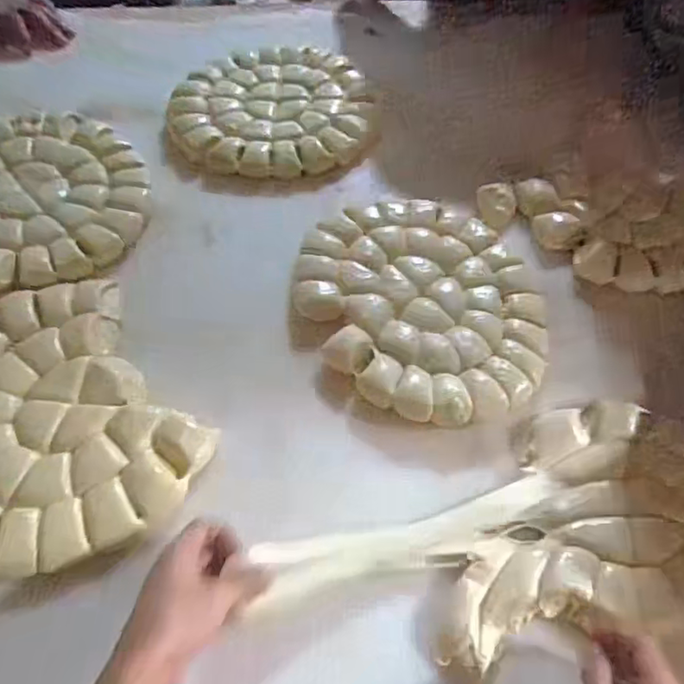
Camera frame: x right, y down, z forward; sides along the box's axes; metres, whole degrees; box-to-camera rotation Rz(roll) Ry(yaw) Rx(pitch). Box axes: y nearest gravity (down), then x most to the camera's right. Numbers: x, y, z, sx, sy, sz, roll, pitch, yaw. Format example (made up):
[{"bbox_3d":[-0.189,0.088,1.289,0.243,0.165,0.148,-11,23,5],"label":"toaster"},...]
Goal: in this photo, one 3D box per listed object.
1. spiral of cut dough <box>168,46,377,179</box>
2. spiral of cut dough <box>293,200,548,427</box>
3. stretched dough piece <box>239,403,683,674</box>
[{"bbox_3d":[-0.091,-0.311,0.787,0.259,0.033,0.251,-6,57,-6],"label":"spiral of cut dough"},{"bbox_3d":[0.089,-0.042,0.618,0.239,0.033,0.280,-22,61,-16],"label":"spiral of cut dough"},{"bbox_3d":[0.139,0.158,0.488,0.405,0.033,0.185,-10,58,-10],"label":"stretched dough piece"}]

